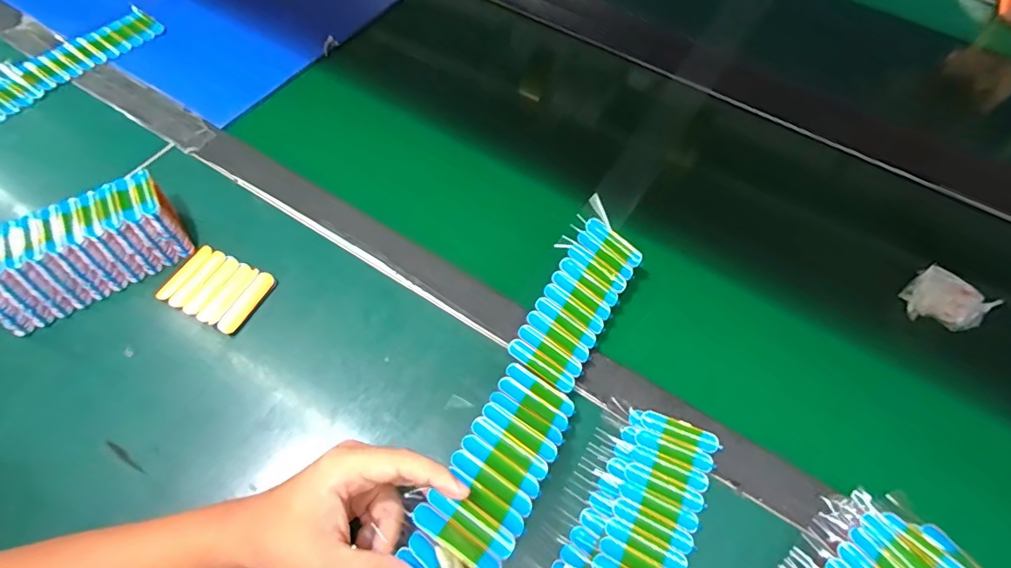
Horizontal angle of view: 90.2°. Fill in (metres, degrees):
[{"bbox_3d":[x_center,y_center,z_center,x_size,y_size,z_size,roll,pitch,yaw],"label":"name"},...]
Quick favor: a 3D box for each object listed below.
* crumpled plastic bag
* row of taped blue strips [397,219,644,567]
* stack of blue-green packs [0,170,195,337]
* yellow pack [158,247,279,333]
[{"bbox_3d":[0.420,0.016,0.481,0.046,0.039,0.057,-34,67,-21],"label":"crumpled plastic bag"},{"bbox_3d":[-0.004,0.118,0.373,0.080,0.077,0.428,28,62,14],"label":"row of taped blue strips"},{"bbox_3d":[-0.383,-0.035,0.454,0.158,0.052,0.089,-31,66,-19],"label":"stack of blue-green packs"},{"bbox_3d":[-0.264,0.002,0.458,0.087,0.011,0.063,24,61,11],"label":"yellow pack"}]

